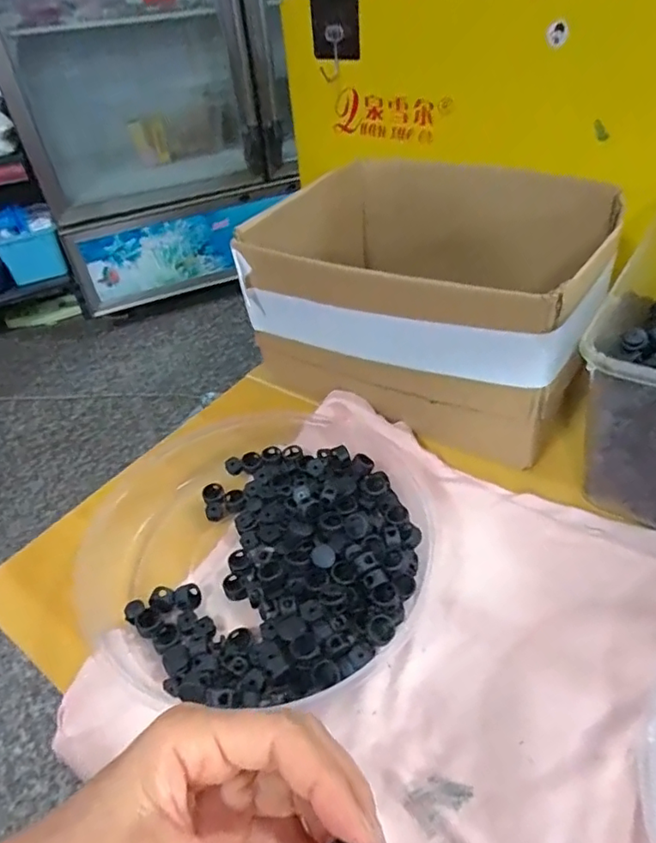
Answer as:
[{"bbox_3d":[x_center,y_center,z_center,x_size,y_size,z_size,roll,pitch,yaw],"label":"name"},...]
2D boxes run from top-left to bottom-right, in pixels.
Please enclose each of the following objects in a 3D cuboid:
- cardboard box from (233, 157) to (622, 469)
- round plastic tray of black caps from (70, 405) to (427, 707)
[{"bbox_3d":[0.086,-0.116,0.505,0.282,0.142,0.202,19,48,26],"label":"cardboard box"},{"bbox_3d":[-0.049,0.078,0.401,0.233,0.037,0.229,-4,42,3],"label":"round plastic tray of black caps"}]

